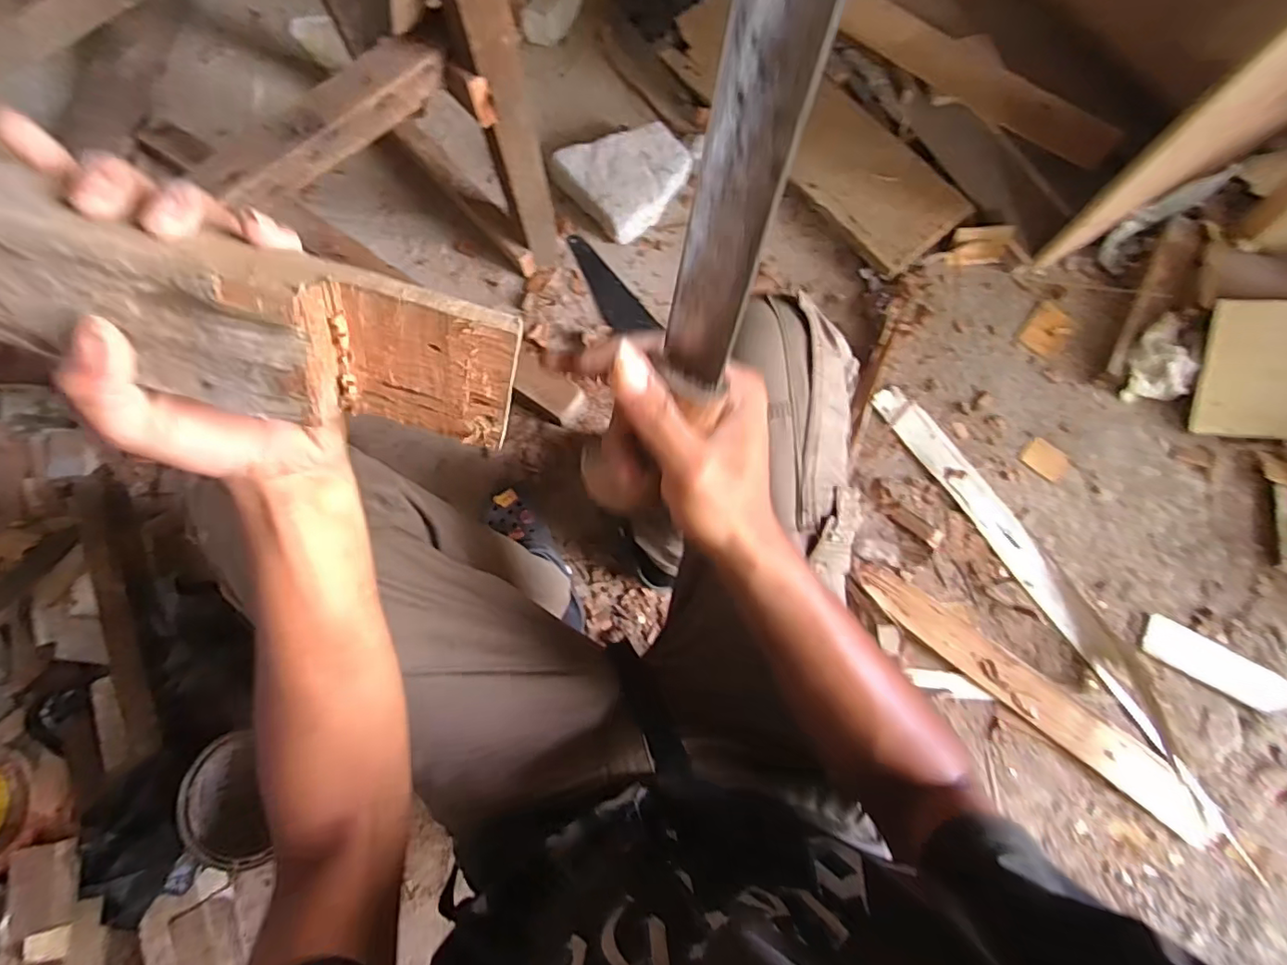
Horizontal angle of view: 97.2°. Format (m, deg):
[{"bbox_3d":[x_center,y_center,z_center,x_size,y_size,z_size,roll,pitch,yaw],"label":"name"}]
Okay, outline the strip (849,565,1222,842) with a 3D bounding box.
[{"bbox_3d":[0.558,0.303,0.827,0.552,0.011,0.068,38,79,9],"label":"strip"}]

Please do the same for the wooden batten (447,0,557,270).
[{"bbox_3d":[-0.175,-0.460,0.721,0.067,0.540,0.038,-41,79,-9],"label":"wooden batten"}]

